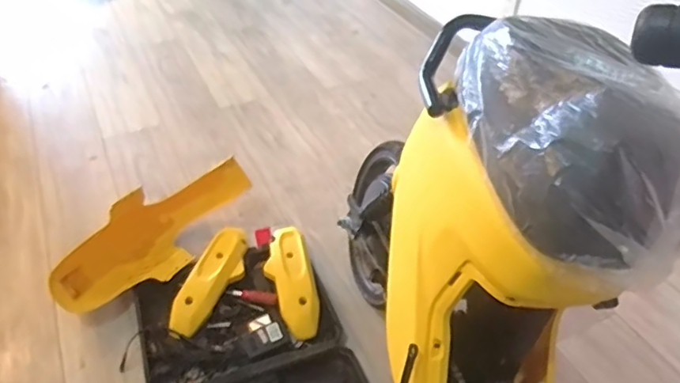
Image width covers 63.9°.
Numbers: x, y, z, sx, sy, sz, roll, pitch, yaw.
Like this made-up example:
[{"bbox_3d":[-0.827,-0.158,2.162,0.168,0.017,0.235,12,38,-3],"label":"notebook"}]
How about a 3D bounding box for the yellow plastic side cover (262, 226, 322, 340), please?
[{"bbox_3d":[-0.114,0.205,1.295,0.111,0.079,0.305,-10,43,-14],"label":"yellow plastic side cover"}]

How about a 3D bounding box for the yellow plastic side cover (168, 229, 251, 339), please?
[{"bbox_3d":[-0.297,0.207,1.289,0.099,0.066,0.297,16,43,15],"label":"yellow plastic side cover"}]

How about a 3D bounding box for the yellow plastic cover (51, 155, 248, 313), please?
[{"bbox_3d":[-0.439,0.106,1.319,0.157,0.187,0.506,28,47,26],"label":"yellow plastic cover"}]

